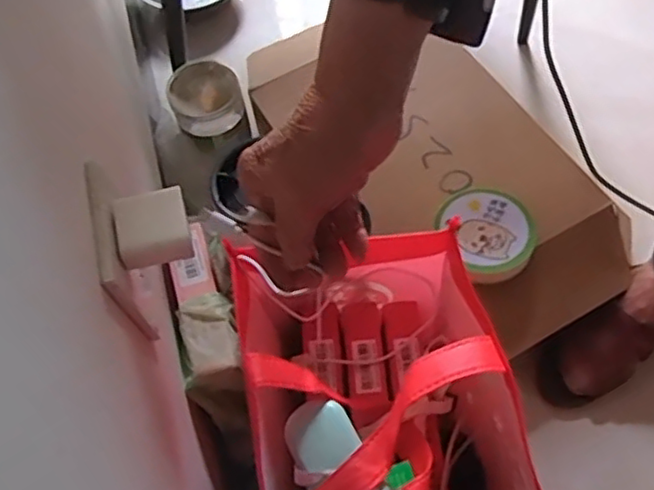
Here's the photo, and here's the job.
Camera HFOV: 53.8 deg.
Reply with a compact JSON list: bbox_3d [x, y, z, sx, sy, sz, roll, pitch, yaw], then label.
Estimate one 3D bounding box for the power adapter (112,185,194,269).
[{"bbox_3d":[-0.103,-0.010,0.384,0.042,0.021,0.040,-14,61,-3],"label":"power adapter"}]

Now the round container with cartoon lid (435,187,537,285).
[{"bbox_3d":[0.158,-0.012,0.638,0.081,0.033,0.097,-27,63,-11],"label":"round container with cartoon lid"}]

